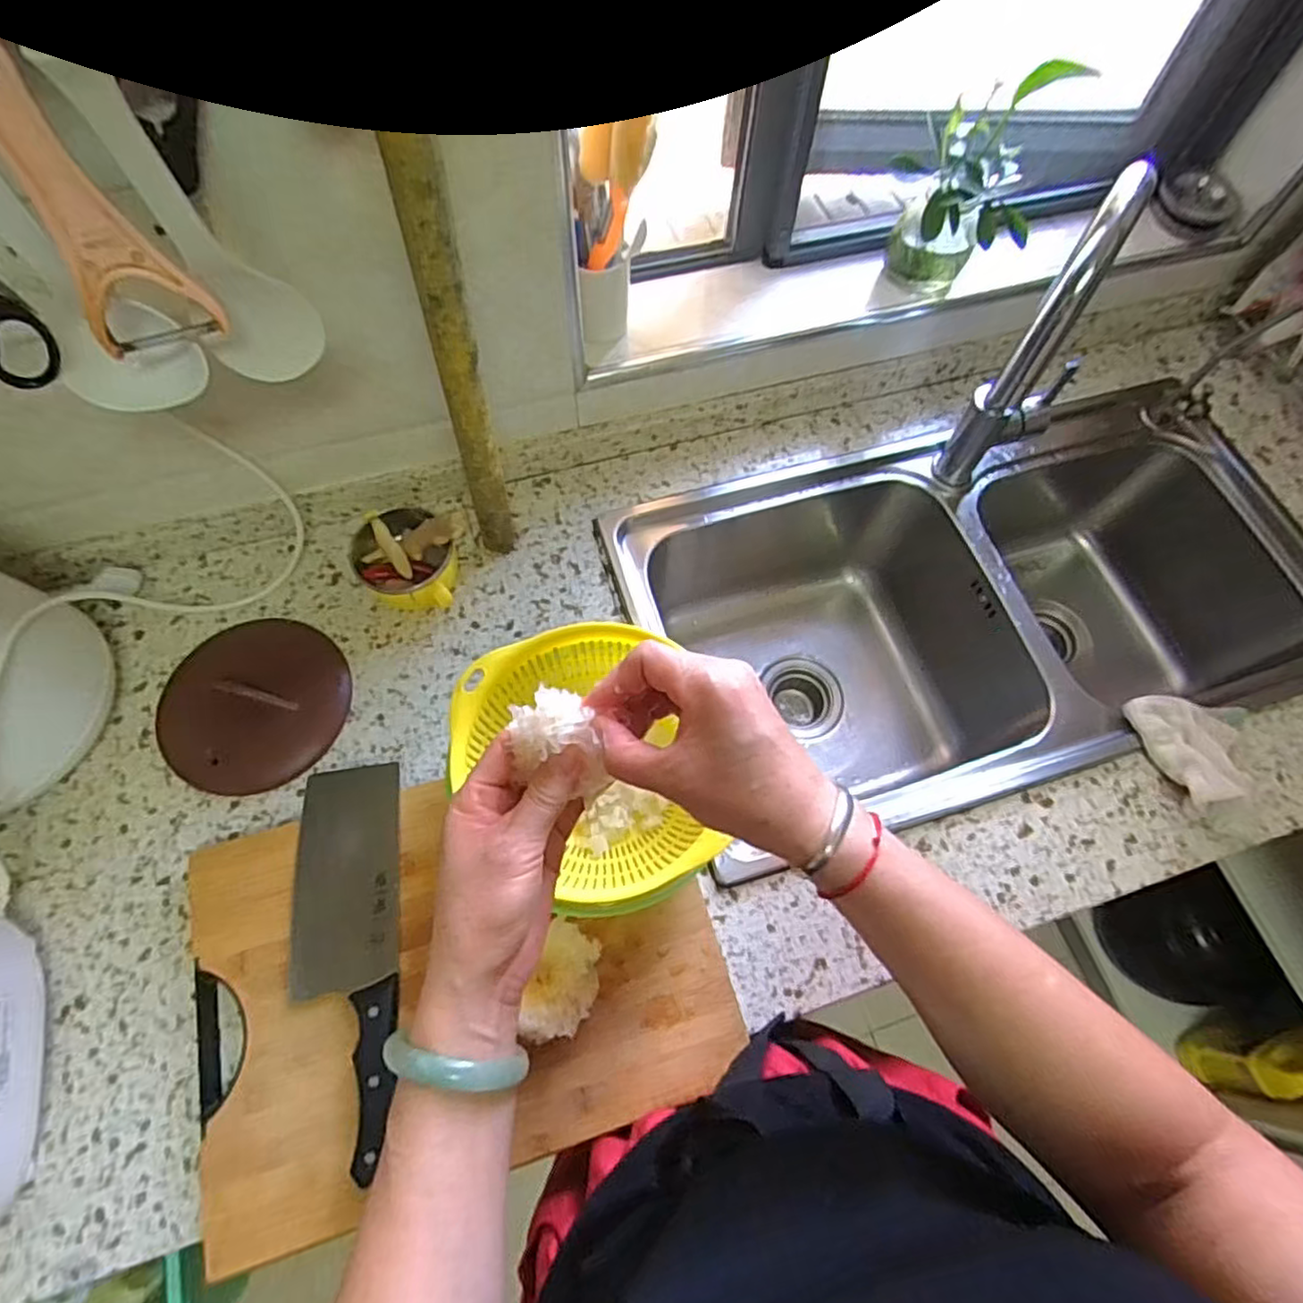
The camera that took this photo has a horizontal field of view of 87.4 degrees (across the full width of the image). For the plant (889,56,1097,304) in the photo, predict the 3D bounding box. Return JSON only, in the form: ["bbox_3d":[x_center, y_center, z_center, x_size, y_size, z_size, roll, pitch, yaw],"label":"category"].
[{"bbox_3d":[0.306,-0.438,0.672,0.117,0.214,0.097,0,66,-2],"label":"plant"}]

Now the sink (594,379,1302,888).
[{"bbox_3d":[0.353,-0.028,0.836,0.748,0.257,0.412,-16,68,-9],"label":"sink"}]

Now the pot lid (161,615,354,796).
[{"bbox_3d":[-0.373,0.041,0.629,0.168,0.034,0.165,1,66,-2],"label":"pot lid"}]

